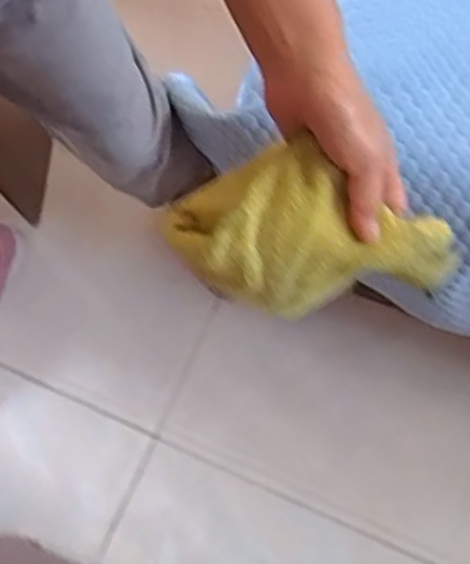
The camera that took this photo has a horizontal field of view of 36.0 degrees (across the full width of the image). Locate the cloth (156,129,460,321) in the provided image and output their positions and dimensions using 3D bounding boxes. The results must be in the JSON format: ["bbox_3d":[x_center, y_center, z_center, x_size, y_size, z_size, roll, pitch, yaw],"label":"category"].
[{"bbox_3d":[0.055,-0.034,0.518,0.207,0.102,0.088,12,69,5],"label":"cloth"}]

